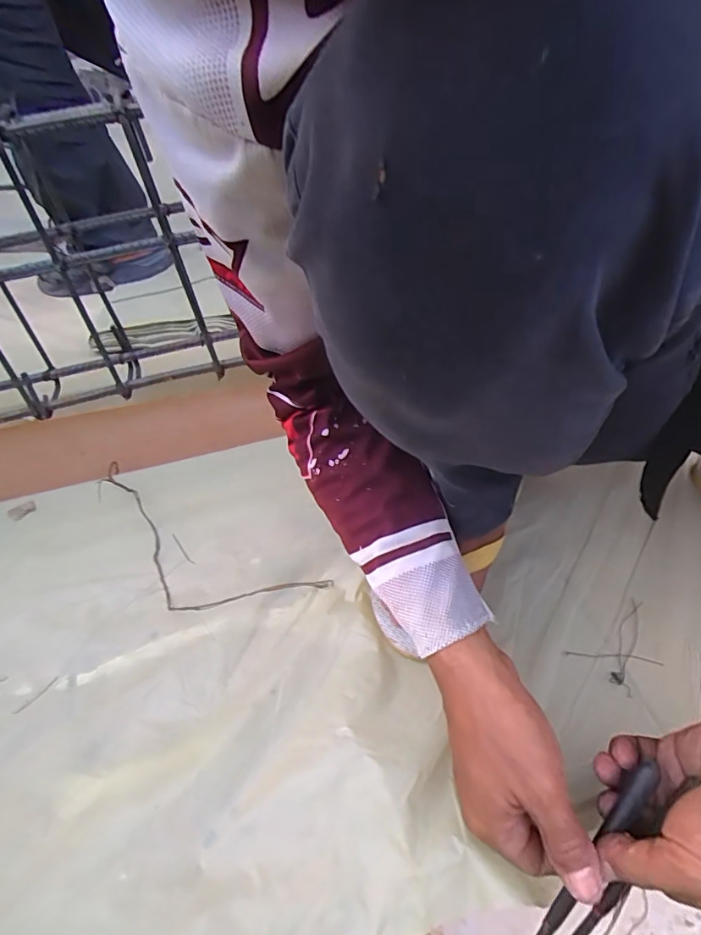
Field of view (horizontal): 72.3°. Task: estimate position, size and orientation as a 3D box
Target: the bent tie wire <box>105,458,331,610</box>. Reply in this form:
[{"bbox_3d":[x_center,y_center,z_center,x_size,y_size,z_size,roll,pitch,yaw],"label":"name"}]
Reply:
[{"bbox_3d":[-0.185,0.079,0.497,0.326,0.037,0.103,21,50,27],"label":"bent tie wire"}]

